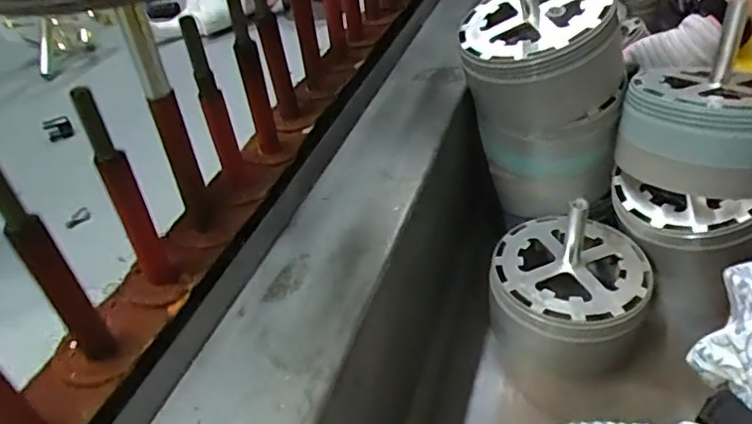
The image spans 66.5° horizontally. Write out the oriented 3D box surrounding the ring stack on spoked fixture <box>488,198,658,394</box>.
[{"bbox_3d":[0.171,0.057,0.501,0.133,0.133,0.129,-9,40,-3],"label":"ring stack on spoked fixture"}]

